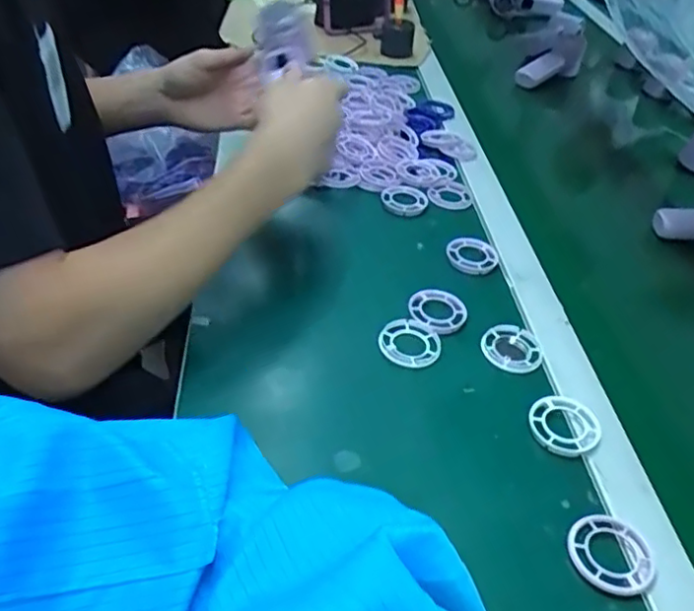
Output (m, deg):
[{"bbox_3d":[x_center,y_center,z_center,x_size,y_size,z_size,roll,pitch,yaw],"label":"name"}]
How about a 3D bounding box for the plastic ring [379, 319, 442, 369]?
[{"bbox_3d":[0.055,0.033,0.542,0.053,0.007,0.051,2,42,-2],"label":"plastic ring"}]

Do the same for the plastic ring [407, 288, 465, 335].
[{"bbox_3d":[0.083,0.004,0.577,0.051,0.006,0.054,2,42,-2],"label":"plastic ring"}]

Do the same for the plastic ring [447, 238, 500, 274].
[{"bbox_3d":[0.131,-0.052,0.658,0.053,0.009,0.054,2,42,-2],"label":"plastic ring"}]

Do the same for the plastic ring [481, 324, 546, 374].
[{"bbox_3d":[0.145,0.038,0.551,0.053,0.004,0.051,2,42,-2],"label":"plastic ring"}]

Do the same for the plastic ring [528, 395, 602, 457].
[{"bbox_3d":[0.169,0.092,0.487,0.056,0.008,0.052,2,42,-2],"label":"plastic ring"}]

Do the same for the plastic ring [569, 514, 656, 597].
[{"bbox_3d":[0.172,0.161,0.408,0.052,0.007,0.054,2,42,-2],"label":"plastic ring"}]

